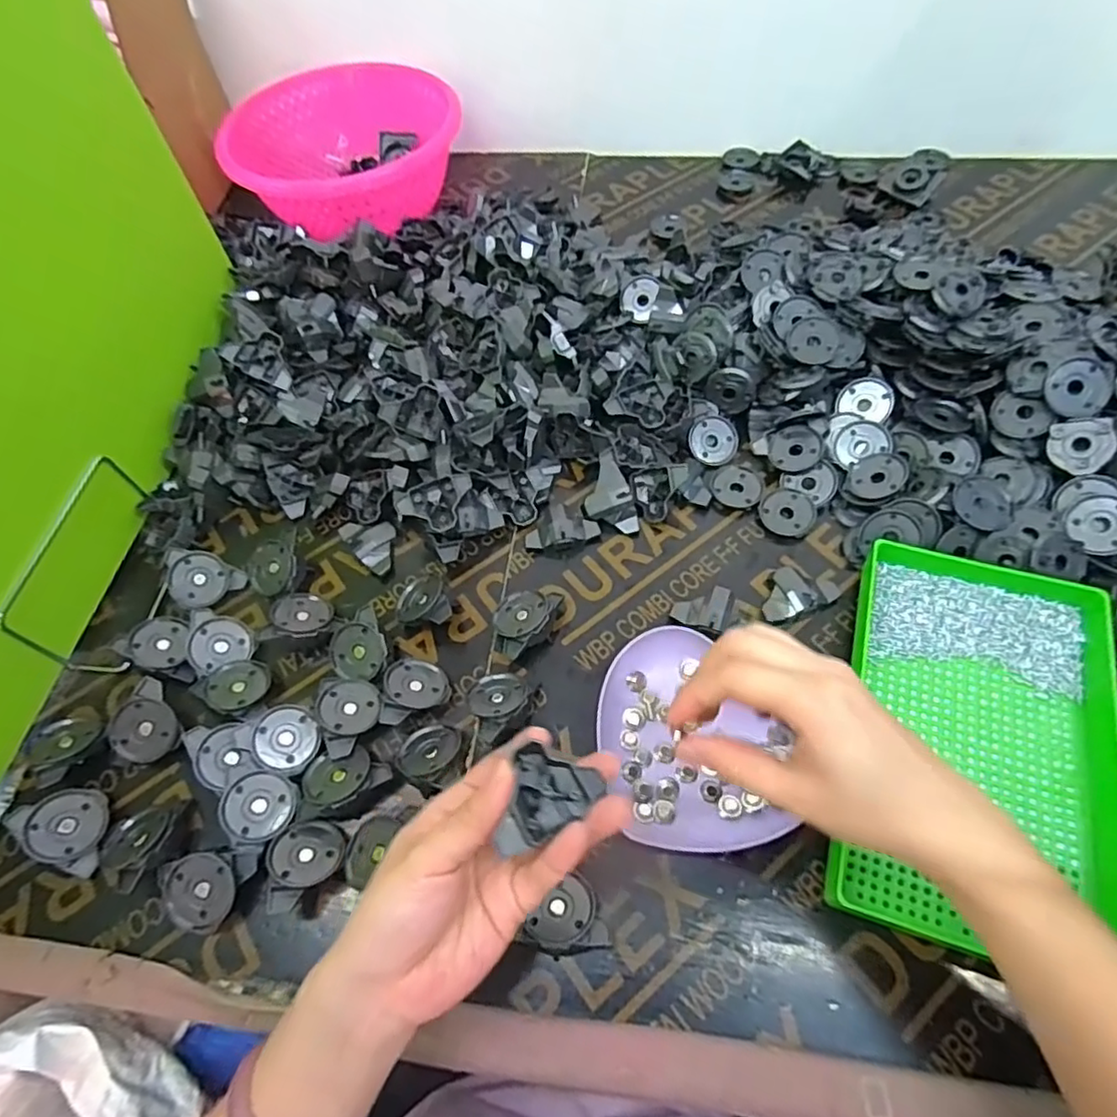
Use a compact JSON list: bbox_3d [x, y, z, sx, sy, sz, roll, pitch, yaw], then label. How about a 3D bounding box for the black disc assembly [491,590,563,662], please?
[{"bbox_3d":[-0.027,0.048,0.477,0.042,0.024,0.056,18,63,13],"label":"black disc assembly"}]

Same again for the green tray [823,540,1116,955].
[{"bbox_3d":[0.272,0.111,0.410,0.153,0.035,0.253,13,62,11],"label":"green tray"}]

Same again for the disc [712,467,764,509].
[{"bbox_3d":[0.153,-0.060,0.540,0.040,0.004,0.038,-2,60,3],"label":"disc"}]

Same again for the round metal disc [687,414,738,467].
[{"bbox_3d":[0.137,-0.104,0.561,0.044,0.004,0.044,0,84,-4],"label":"round metal disc"}]

